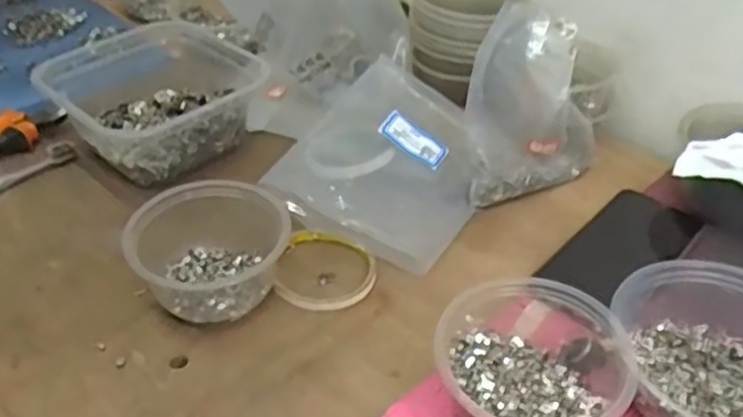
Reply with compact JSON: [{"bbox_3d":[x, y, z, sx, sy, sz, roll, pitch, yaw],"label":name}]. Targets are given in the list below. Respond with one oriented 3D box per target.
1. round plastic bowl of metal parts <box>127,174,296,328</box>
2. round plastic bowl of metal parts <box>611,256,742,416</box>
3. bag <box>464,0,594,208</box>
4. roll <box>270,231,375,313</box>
[{"bbox_3d":[-0.119,0.031,0.549,0.111,0.070,0.097,-12,41,-13],"label":"round plastic bowl of metal parts"},{"bbox_3d":[0.216,0.089,0.461,0.118,0.069,0.138,-5,40,-5],"label":"round plastic bowl of metal parts"},{"bbox_3d":[0.140,-0.096,0.636,0.130,0.166,0.037,-14,27,-16],"label":"bag"},{"bbox_3d":[-0.035,0.044,0.573,0.076,0.011,0.081,-1,40,0],"label":"roll"}]

